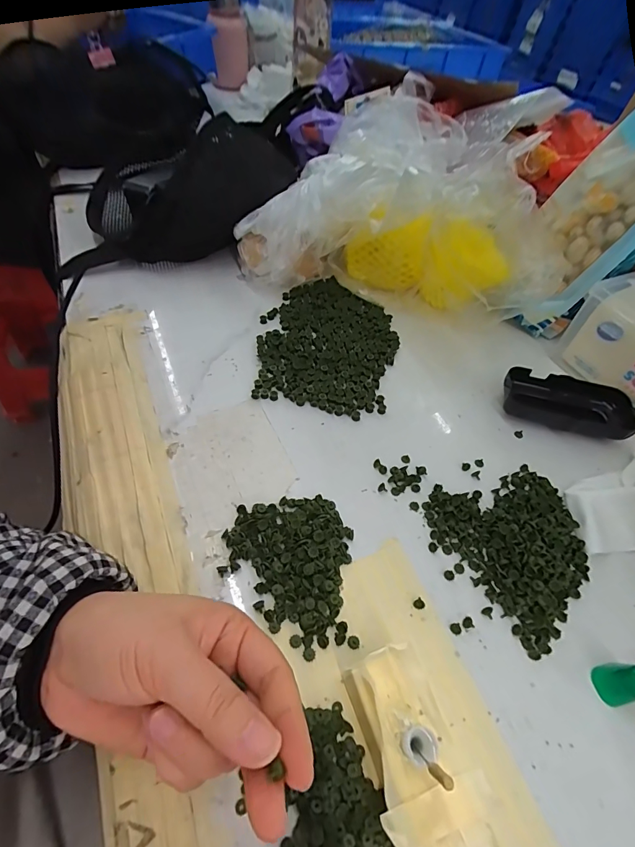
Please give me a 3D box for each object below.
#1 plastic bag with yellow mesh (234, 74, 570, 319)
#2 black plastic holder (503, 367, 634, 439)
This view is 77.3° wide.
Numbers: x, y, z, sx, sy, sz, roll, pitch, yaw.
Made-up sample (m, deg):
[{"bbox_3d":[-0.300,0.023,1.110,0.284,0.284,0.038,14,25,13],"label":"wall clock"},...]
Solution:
[{"bbox_3d":[0.130,-0.263,0.452,0.300,0.146,0.353,27,55,15],"label":"plastic bag with yellow mesh"},{"bbox_3d":[0.223,-0.017,0.358,0.110,0.023,0.052,14,53,5],"label":"black plastic holder"}]

